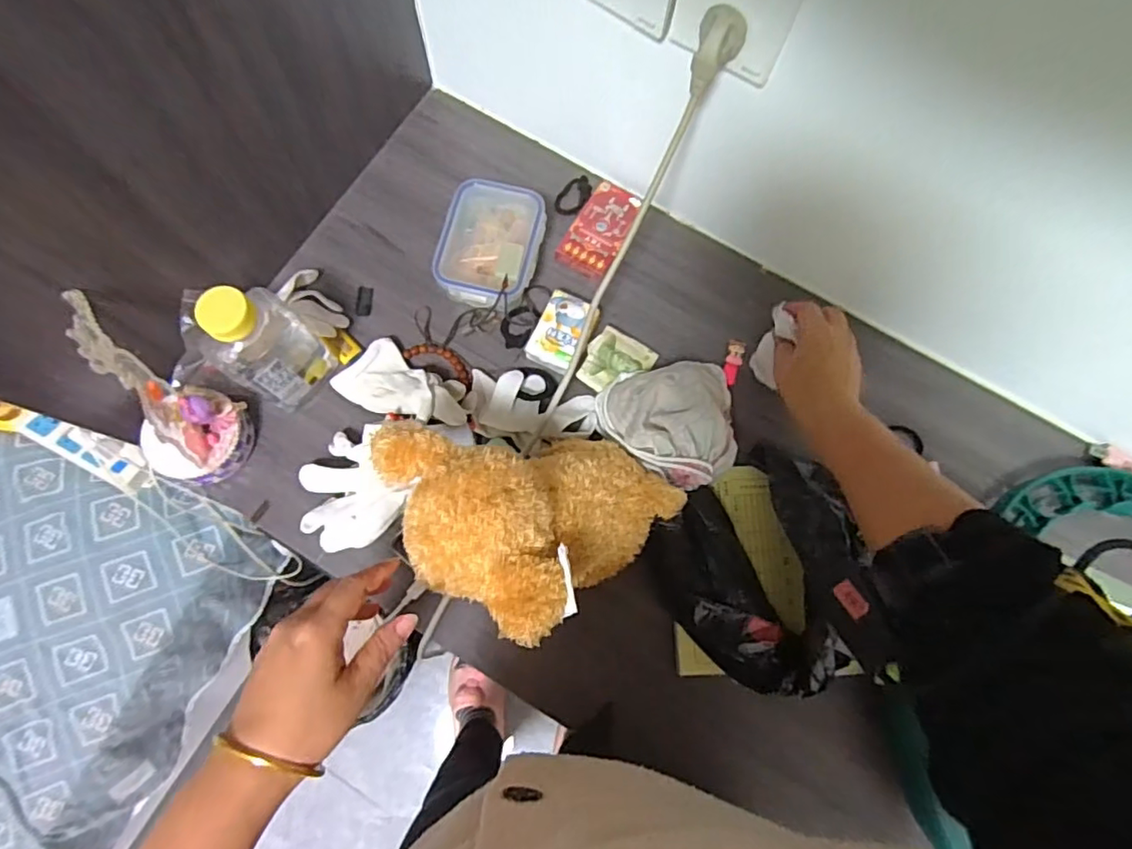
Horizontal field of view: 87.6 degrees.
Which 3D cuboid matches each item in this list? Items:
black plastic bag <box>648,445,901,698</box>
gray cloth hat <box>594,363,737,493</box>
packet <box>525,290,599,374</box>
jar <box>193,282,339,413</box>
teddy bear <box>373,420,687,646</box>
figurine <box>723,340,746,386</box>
[{"bbox_3d":[0.179,0.130,0.537,0.183,0.075,0.206,-20,77,-7],"label":"black plastic bag"},{"bbox_3d":[0.098,-0.001,0.562,0.125,0.084,0.122,1,75,-2],"label":"gray cloth hat"},{"bbox_3d":[-0.003,-0.091,0.601,0.053,0.029,0.075,23,76,4],"label":"packet"},{"bbox_3d":[-0.269,-0.074,0.525,0.064,0.156,0.083,32,76,6],"label":"jar"},{"bbox_3d":[-0.018,0.077,0.467,0.223,0.177,0.157,-6,76,-4],"label":"teddy bear"},{"bbox_3d":[0.174,-0.064,0.614,0.017,0.015,0.054,16,75,2],"label":"figurine"}]

